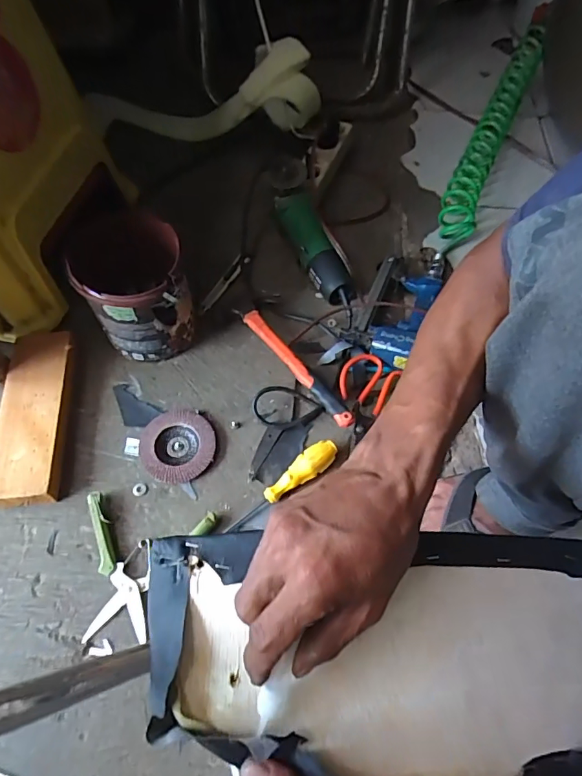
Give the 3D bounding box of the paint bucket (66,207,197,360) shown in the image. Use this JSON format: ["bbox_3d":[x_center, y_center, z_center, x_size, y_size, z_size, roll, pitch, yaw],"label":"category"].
[{"bbox_3d":[-0.211,-0.132,0.636,0.132,0.157,0.160,-24,64,-14],"label":"paint bucket"}]

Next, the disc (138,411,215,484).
[{"bbox_3d":[-0.148,0.074,0.604,0.094,0.014,0.097,0,61,-1],"label":"disc"}]

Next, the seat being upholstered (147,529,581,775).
[{"bbox_3d":[0.105,0.188,0.321,0.395,0.037,0.158,3,60,-8],"label":"seat being upholstered"}]

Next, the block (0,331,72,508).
[{"bbox_3d":[-0.337,0.033,0.608,0.083,0.038,0.243,-4,61,-3],"label":"block"}]

